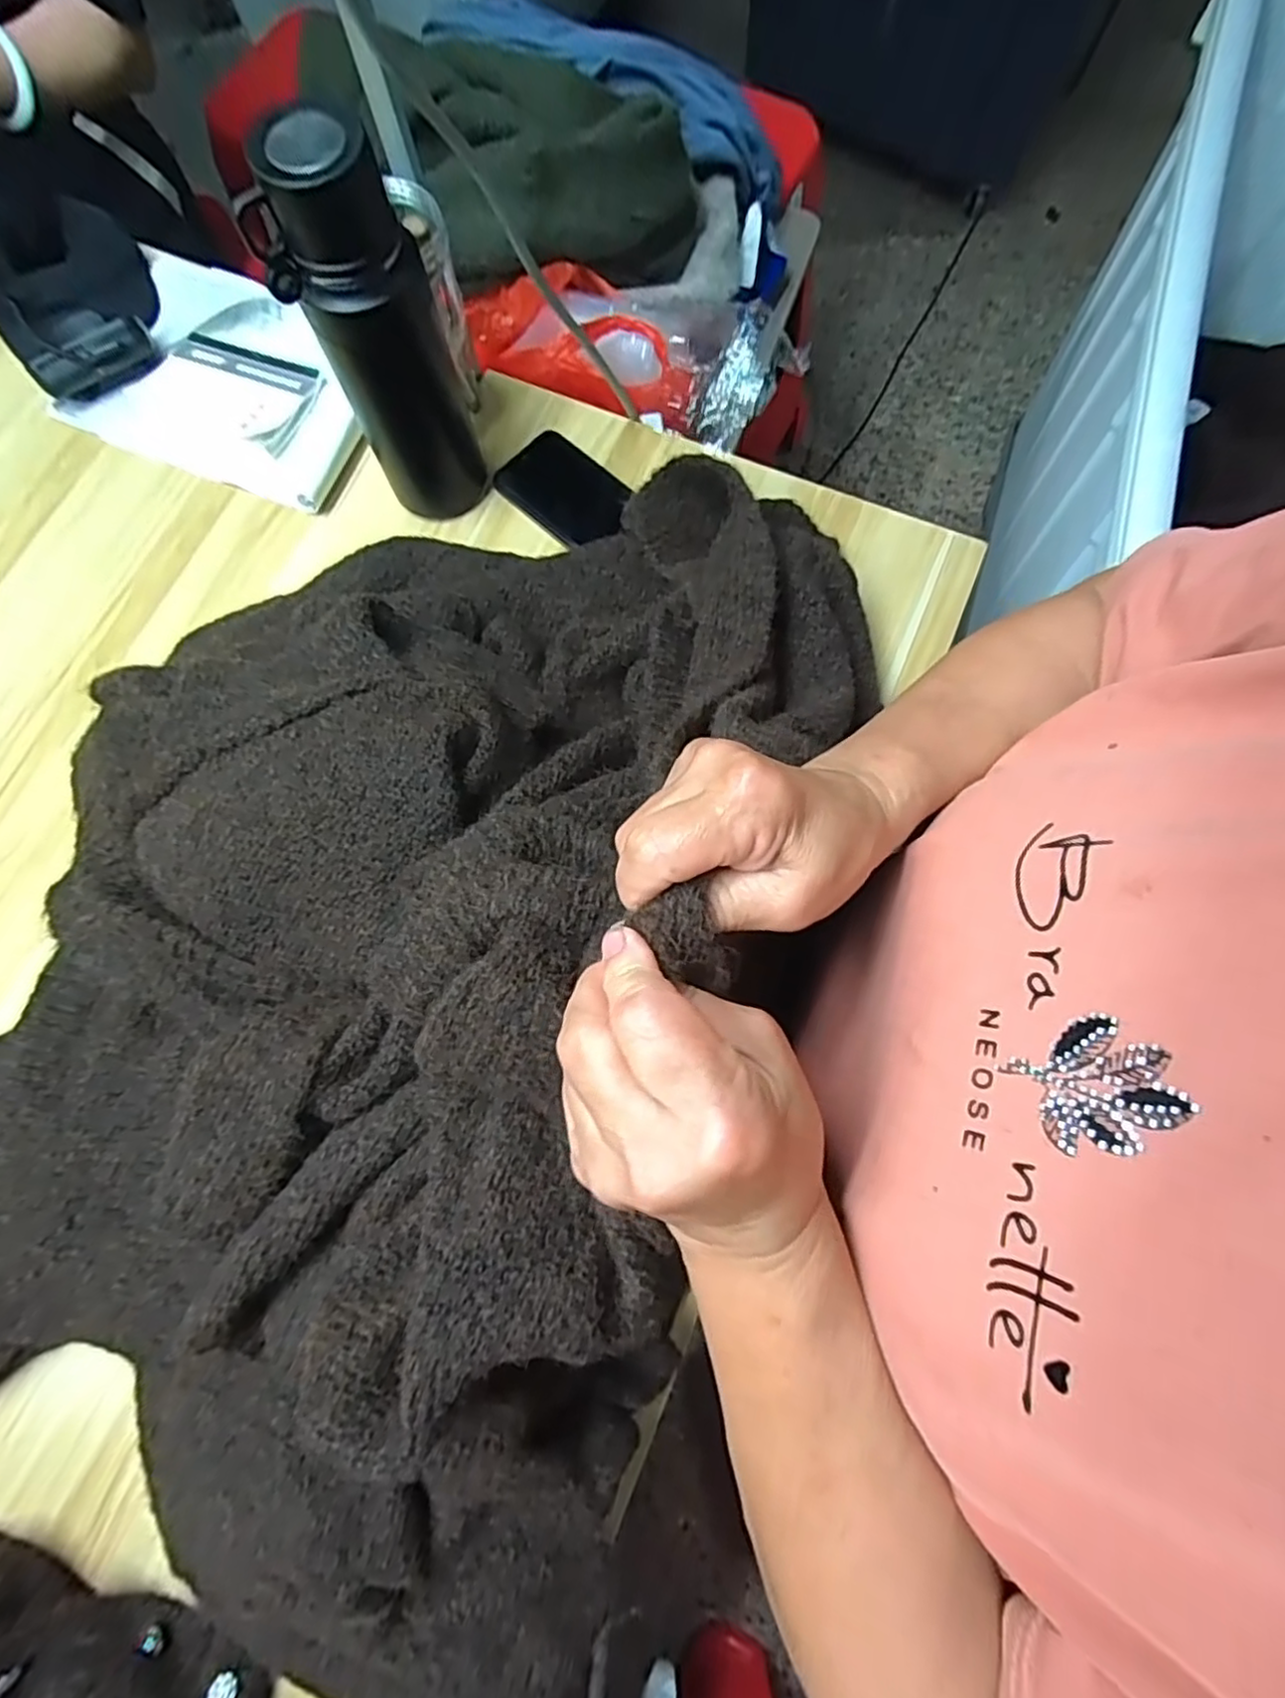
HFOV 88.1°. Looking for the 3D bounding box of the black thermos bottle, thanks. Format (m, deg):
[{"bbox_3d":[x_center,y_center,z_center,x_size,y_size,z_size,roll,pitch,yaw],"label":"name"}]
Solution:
[{"bbox_3d":[-0.182,-0.354,0.476,0.077,0.229,0.070,12,77,4],"label":"black thermos bottle"}]

